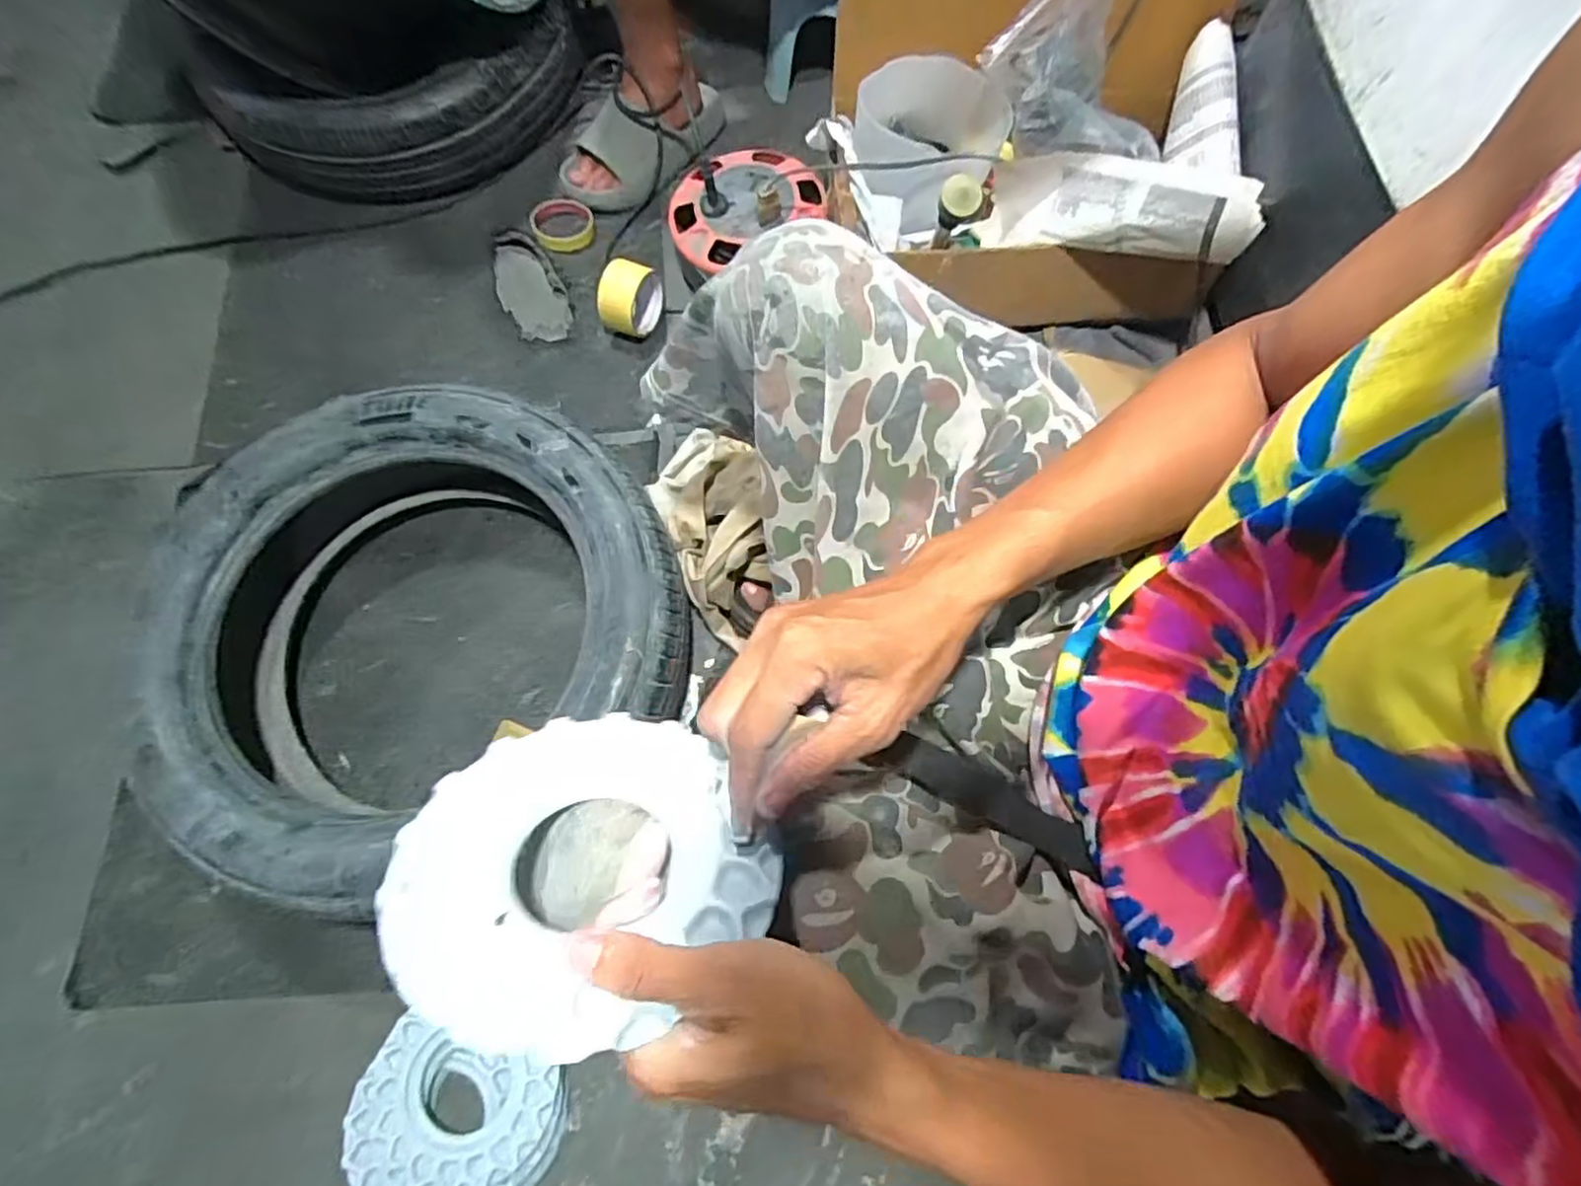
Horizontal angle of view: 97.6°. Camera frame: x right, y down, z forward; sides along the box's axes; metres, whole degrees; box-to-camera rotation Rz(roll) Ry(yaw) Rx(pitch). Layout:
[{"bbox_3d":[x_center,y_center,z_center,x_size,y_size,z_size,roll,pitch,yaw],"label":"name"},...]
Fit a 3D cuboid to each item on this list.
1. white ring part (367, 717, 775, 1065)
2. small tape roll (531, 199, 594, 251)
[{"bbox_3d":[-0.095,0.128,0.319,0.154,0.029,0.162,4,34,-2],"label":"white ring part"},{"bbox_3d":[-0.320,-0.519,0.972,0.081,0.025,0.083,0,72,0],"label":"small tape roll"}]

